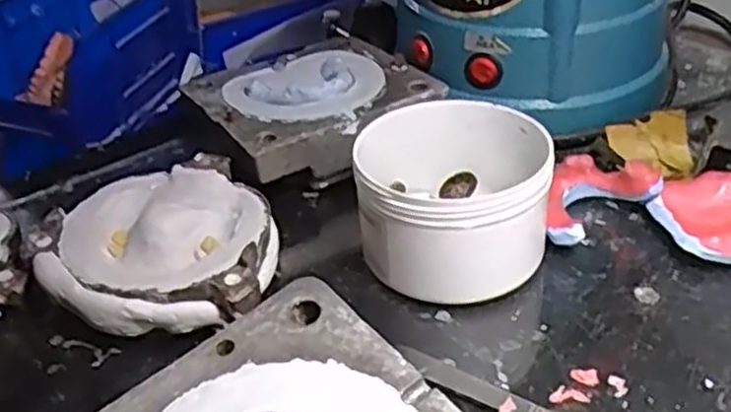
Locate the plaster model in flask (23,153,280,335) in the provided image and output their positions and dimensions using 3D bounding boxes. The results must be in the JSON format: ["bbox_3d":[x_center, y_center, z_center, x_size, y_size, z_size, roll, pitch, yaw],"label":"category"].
[{"bbox_3d":[-0.099,0.021,0.380,0.110,0.038,0.100,-3,35,2],"label":"plaster model in flask"}]

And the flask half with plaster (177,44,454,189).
[{"bbox_3d":[-0.032,-0.059,0.472,0.126,0.034,0.113,-27,40,-28],"label":"flask half with plaster"}]

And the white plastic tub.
[{"bbox_3d":[0.042,-0.003,0.378,0.087,0.065,0.081,-3,35,2],"label":"white plastic tub"}]

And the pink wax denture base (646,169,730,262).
[{"bbox_3d":[0.175,0.003,0.389,0.062,0.028,0.060,-3,35,2],"label":"pink wax denture base"}]

